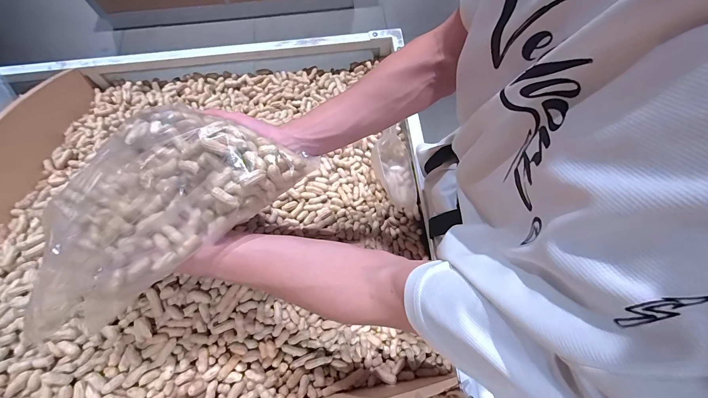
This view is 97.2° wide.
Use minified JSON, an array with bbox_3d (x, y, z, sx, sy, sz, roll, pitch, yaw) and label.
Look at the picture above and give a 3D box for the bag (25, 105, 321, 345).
[{"bbox_3d":[-0.246,-0.007,0.382,0.331,0.097,0.193,-37,74,-11],"label":"bag"}]

